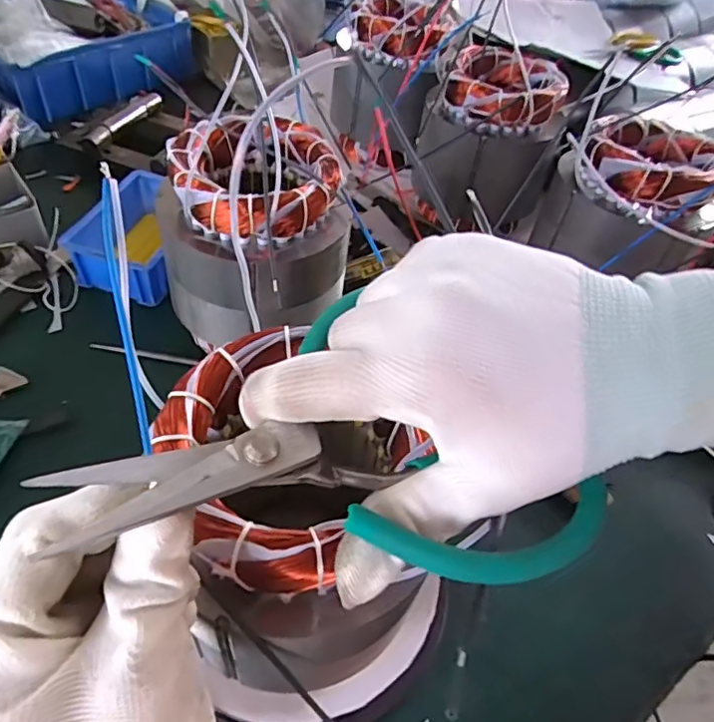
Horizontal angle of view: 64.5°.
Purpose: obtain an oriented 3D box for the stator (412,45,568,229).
[{"bbox_3d":[0.152,-0.264,0.668,0.146,0.148,0.146,16,49,8],"label":"stator"}]

